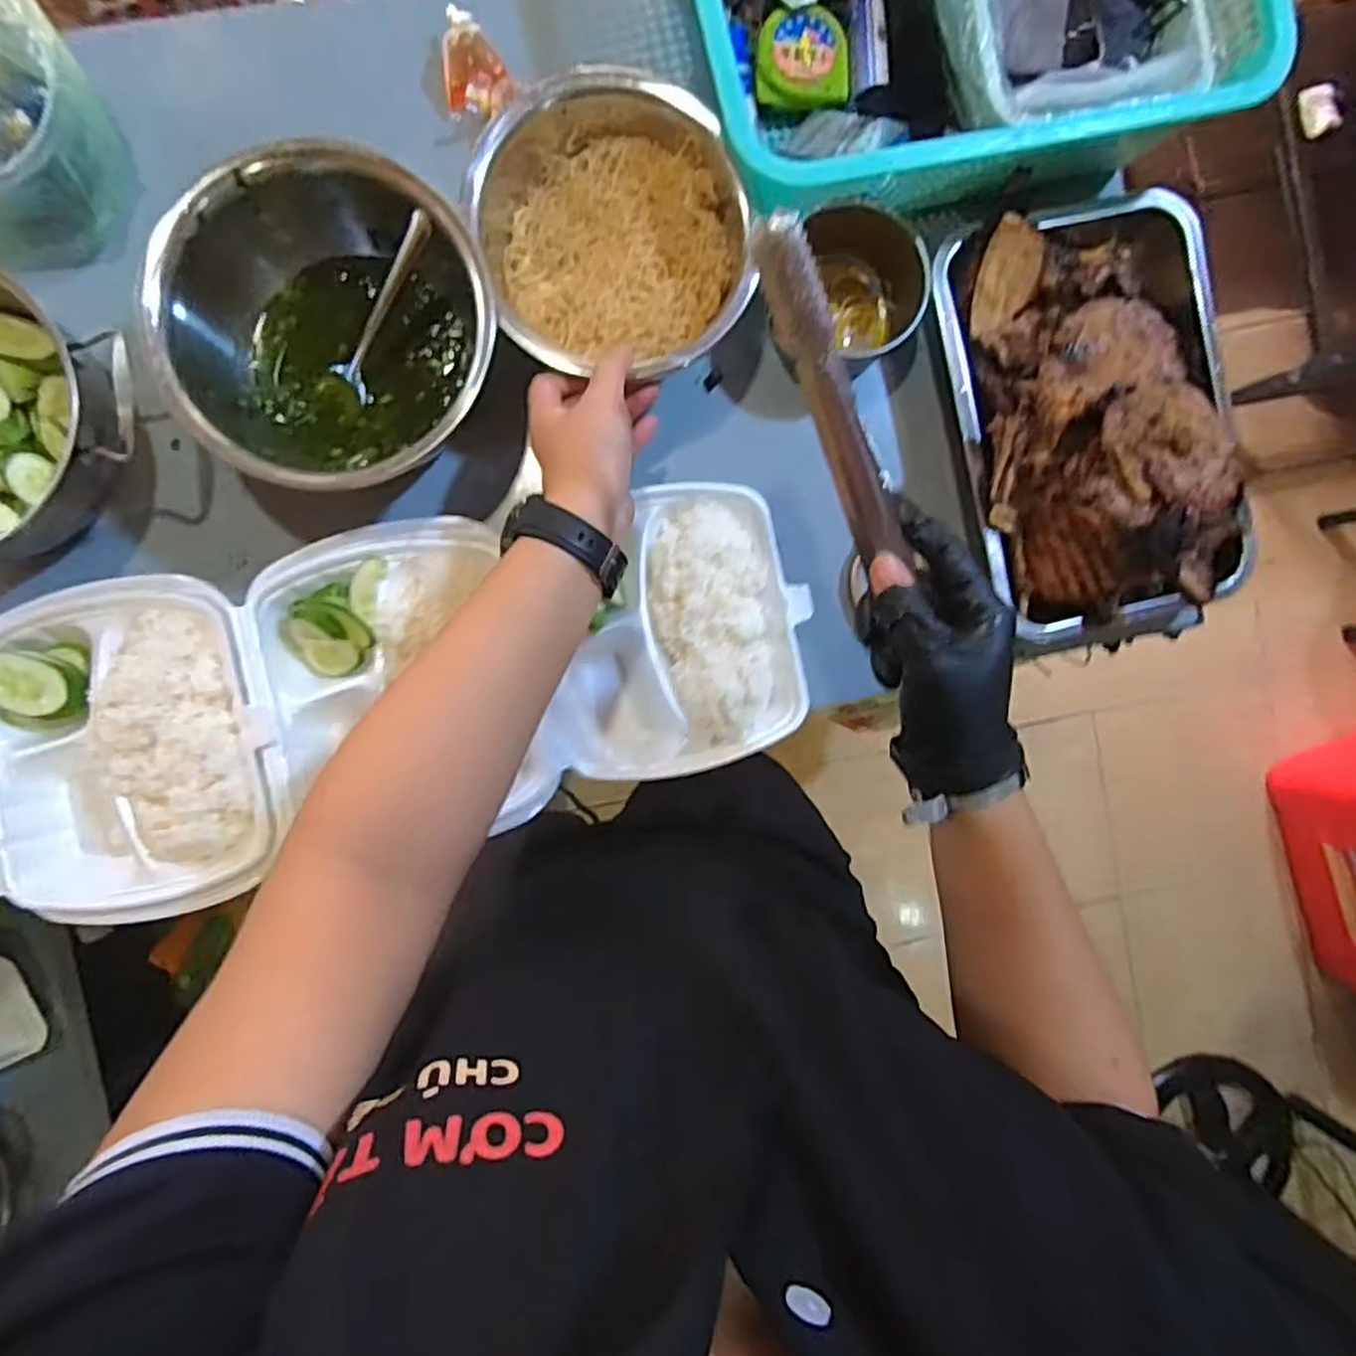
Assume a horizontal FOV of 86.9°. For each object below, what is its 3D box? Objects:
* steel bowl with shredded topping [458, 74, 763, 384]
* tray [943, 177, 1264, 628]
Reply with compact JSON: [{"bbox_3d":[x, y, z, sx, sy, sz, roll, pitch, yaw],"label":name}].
[{"bbox_3d":[-0.043,-0.310,0.491,0.180,0.075,0.199,-17,93,-5],"label":"steel bowl with shredded topping"},{"bbox_3d":[0.316,-0.194,0.528,0.203,0.089,0.303,-14,93,-5],"label":"tray"}]

